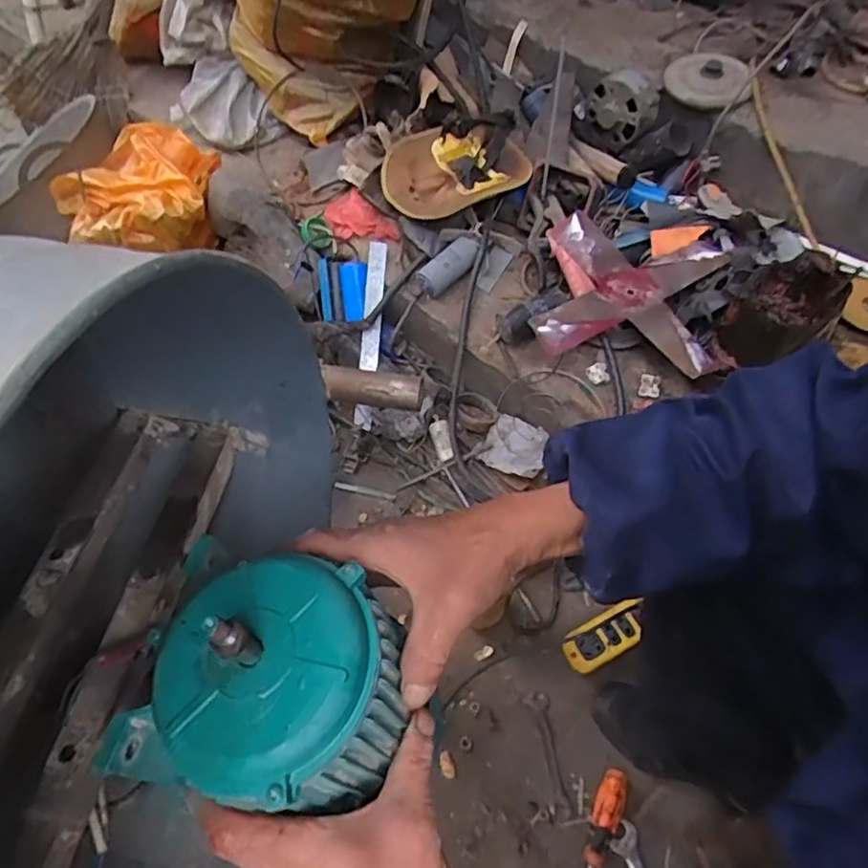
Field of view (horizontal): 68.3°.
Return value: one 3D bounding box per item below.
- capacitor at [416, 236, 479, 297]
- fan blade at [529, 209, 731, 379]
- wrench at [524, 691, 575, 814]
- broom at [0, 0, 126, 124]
[{"bbox_3d":[0.024,-0.279,1.041,0.114,0.033,0.049,-42,67,-6],"label":"capacitor"},{"bbox_3d":[0.278,-0.202,0.928,0.262,0.051,0.248,16,58,13],"label":"fan blade"},{"bbox_3d":[0.151,0.411,0.835,0.030,0.007,0.139,-10,56,-5],"label":"wrench"},{"bbox_3d":[-0.753,-1.000,1.432,0.223,0.128,0.662,30,99,17],"label":"broom"}]

